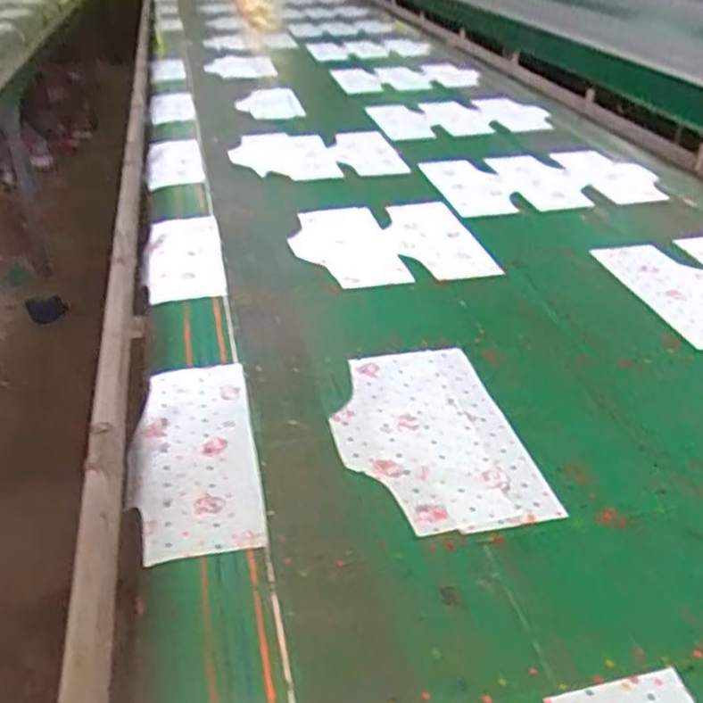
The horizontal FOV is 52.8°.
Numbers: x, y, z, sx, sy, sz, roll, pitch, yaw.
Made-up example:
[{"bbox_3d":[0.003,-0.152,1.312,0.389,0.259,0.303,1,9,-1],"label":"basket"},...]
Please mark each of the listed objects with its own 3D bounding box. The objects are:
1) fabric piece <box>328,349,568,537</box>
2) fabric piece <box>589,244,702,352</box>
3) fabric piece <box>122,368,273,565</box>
[{"bbox_3d":[0.087,0.095,0.856,0.208,0.008,0.326,-6,33,-12],"label":"fabric piece"},{"bbox_3d":[0.540,-0.102,1.152,0.170,0.009,0.322,-6,33,-11],"label":"fabric piece"},{"bbox_3d":[-0.188,0.112,0.830,0.144,0.009,0.329,-6,33,-11],"label":"fabric piece"}]

